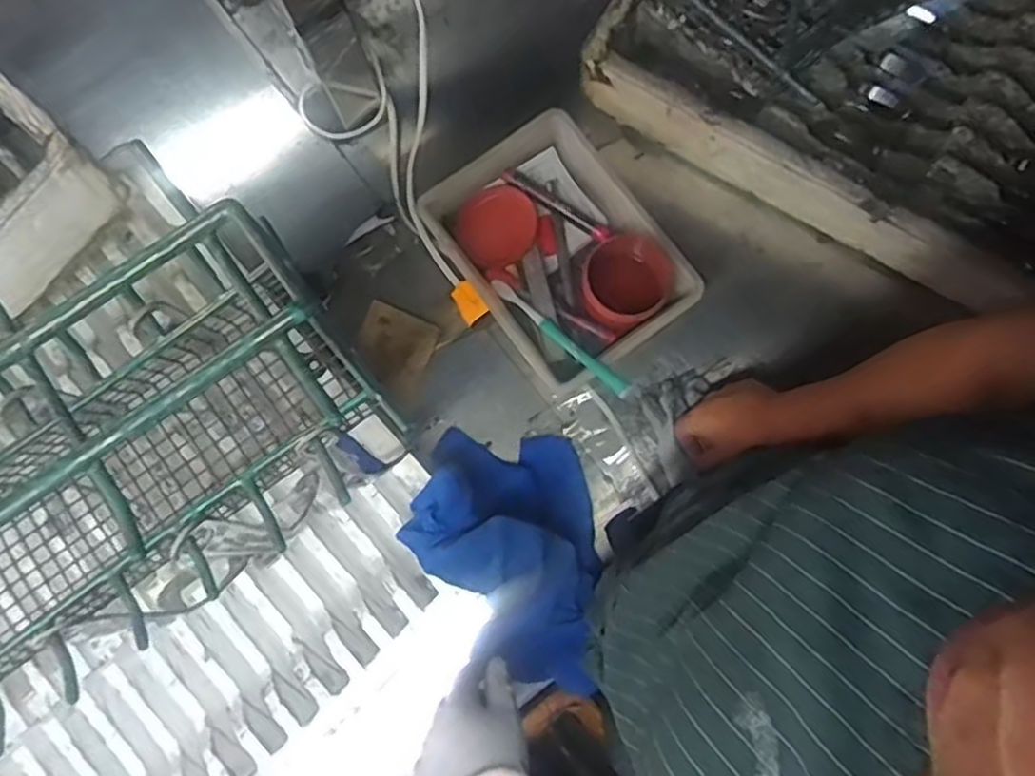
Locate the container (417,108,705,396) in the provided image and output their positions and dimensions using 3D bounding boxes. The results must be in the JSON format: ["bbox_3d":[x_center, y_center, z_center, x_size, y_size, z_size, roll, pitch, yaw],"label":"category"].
[{"bbox_3d":[0.038,-0.134,0.740,0.185,0.062,0.245,-36,82,-5],"label":"container"}]

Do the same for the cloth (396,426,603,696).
[{"bbox_3d":[-0.005,0.144,0.647,0.159,0.119,0.218,2,78,1],"label":"cloth"}]

